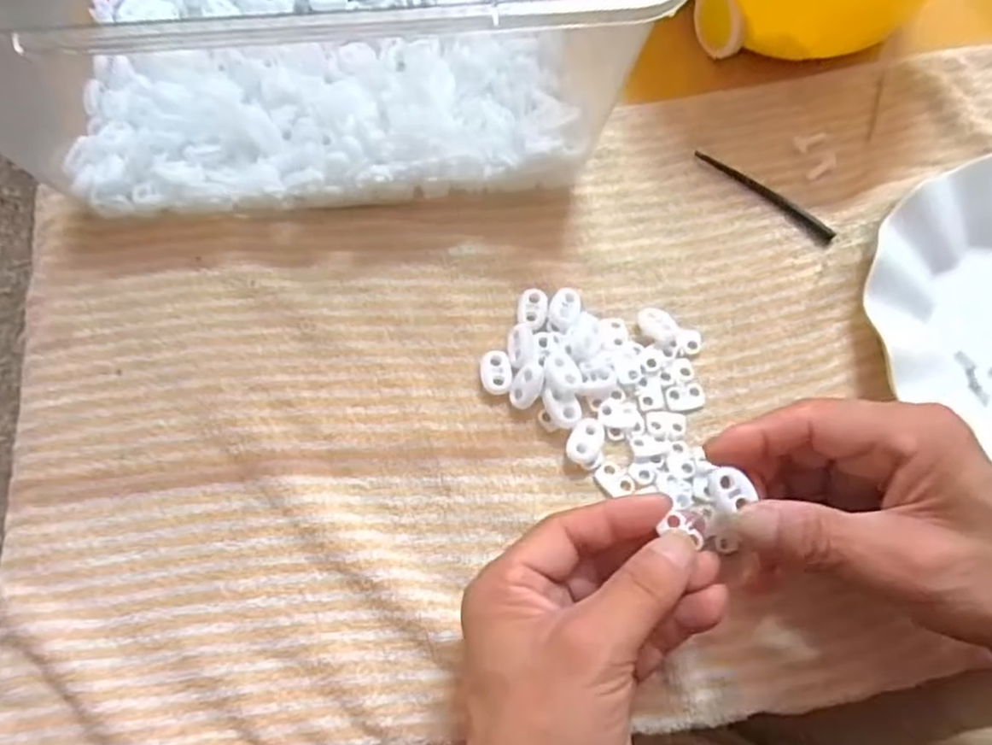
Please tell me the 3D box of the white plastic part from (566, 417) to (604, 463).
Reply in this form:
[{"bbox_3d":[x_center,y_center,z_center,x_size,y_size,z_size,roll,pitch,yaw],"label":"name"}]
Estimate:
[{"bbox_3d":[0.042,0.032,0.321,0.014,0.007,0.023,28,72,8],"label":"white plastic part"}]

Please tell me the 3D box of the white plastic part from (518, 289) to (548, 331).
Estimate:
[{"bbox_3d":[0.019,-0.032,0.341,0.014,0.004,0.024,3,70,0],"label":"white plastic part"}]

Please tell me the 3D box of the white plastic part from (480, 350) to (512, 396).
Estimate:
[{"bbox_3d":[0.000,0.000,0.333,0.015,0.005,0.021,-6,71,-4],"label":"white plastic part"}]

